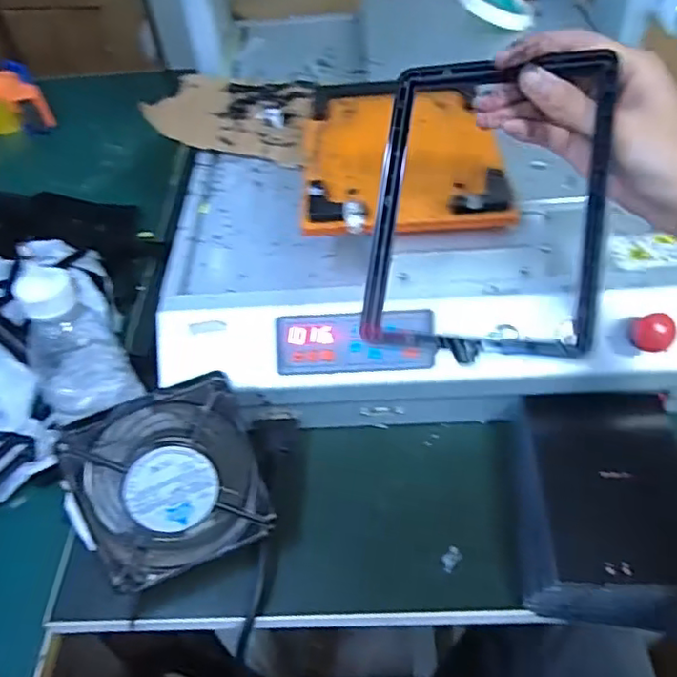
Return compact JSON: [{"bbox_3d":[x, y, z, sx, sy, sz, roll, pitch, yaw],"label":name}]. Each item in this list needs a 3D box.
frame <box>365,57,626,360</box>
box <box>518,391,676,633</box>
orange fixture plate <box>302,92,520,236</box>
[{"bbox_3d":[0.078,-0.073,0.322,0.118,0.015,0.164,5,82,25],"label":"frame"},{"bbox_3d":[0.195,0.112,0.435,0.122,0.043,0.164,4,49,8],"label":"box"},{"bbox_3d":[0.048,-0.152,0.486,0.149,0.019,0.189,-4,49,2],"label":"orange fixture plate"}]

